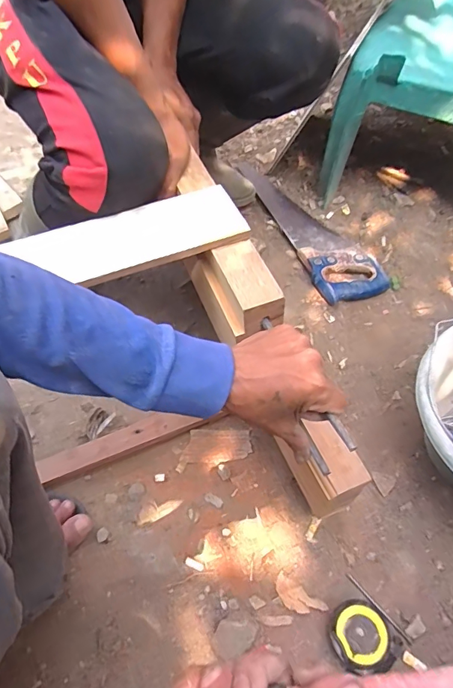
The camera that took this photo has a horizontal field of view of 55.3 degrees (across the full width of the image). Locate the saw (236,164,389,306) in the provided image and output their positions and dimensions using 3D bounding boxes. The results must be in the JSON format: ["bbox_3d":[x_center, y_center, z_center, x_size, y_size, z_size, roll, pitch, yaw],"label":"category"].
[{"bbox_3d":[0.162,-0.261,0.917,0.129,0.026,0.460,-23,59,-11],"label":"saw"}]

